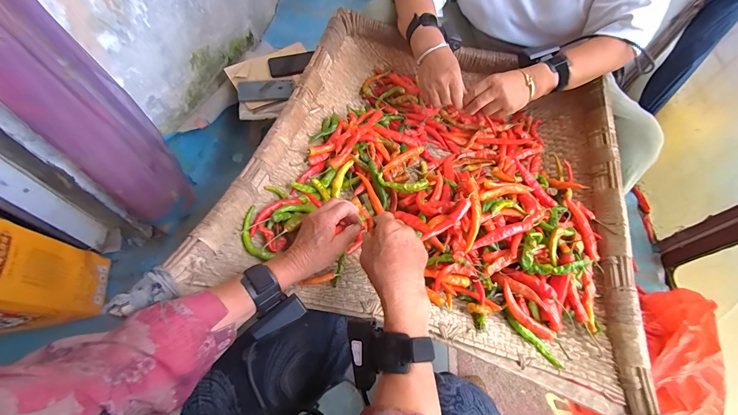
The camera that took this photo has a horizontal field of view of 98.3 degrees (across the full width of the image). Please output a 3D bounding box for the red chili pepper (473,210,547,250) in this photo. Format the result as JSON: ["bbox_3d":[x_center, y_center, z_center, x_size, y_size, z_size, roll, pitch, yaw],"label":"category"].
[{"bbox_3d":[0.228,0.034,0.499,0.153,0.018,0.022,-21,64,-15],"label":"red chili pepper"}]

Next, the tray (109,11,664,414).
[{"bbox_3d":[0.118,-0.053,0.554,0.652,0.115,0.650,12,60,3],"label":"tray"}]

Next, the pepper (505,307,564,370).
[{"bbox_3d":[0.244,0.195,0.475,0.017,0.011,0.101,-37,68,-21],"label":"pepper"}]

